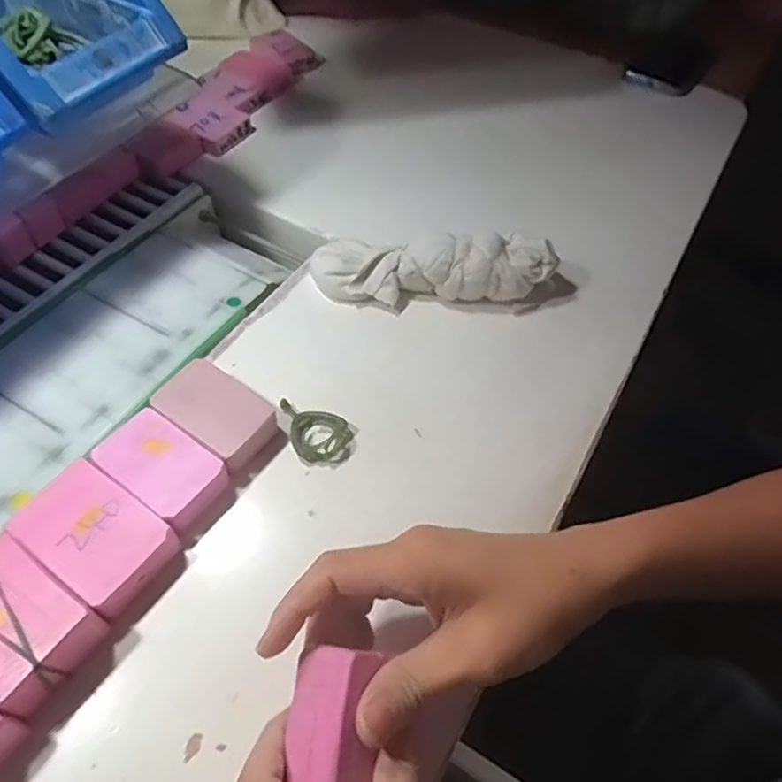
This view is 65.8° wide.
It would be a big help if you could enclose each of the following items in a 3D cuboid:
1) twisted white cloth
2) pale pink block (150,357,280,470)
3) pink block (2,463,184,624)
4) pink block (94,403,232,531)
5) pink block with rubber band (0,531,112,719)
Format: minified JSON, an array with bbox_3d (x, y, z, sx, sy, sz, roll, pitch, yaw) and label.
[{"bbox_3d":[0.032,-0.094,0.460,0.184,0.046,0.056,4,55,-2],"label":"twisted white cloth"},{"bbox_3d":[-0.109,0.015,0.384,0.074,0.020,0.046,32,59,17],"label":"pale pink block"},{"bbox_3d":[-0.163,0.080,0.333,0.079,0.024,0.052,32,59,17],"label":"pink block"},{"bbox_3d":[-0.136,0.046,0.360,0.071,0.019,0.045,32,59,18],"label":"pink block"},{"bbox_3d":[-0.187,0.116,0.302,0.074,0.030,0.052,32,59,17],"label":"pink block with rubber band"}]

